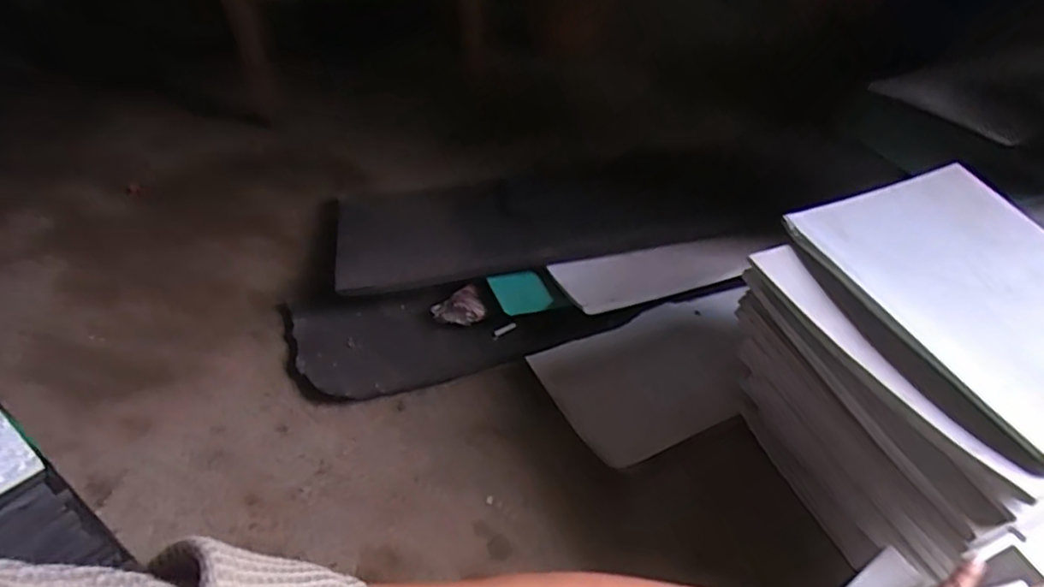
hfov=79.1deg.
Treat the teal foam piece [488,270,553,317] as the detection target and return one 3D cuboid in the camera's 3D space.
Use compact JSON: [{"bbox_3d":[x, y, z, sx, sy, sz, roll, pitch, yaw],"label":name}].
[{"bbox_3d":[-0.002,-0.001,0.768,0.065,0.013,0.057,-11,45,-11],"label":"teal foam piece"}]

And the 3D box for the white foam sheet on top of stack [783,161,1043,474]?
[{"bbox_3d":[0.386,0.001,0.521,0.212,0.028,0.275,-16,47,-16],"label":"white foam sheet on top of stack"}]

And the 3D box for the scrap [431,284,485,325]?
[{"bbox_3d":[-0.077,0.018,0.770,0.059,0.027,0.053,-19,47,-18],"label":"scrap"}]

